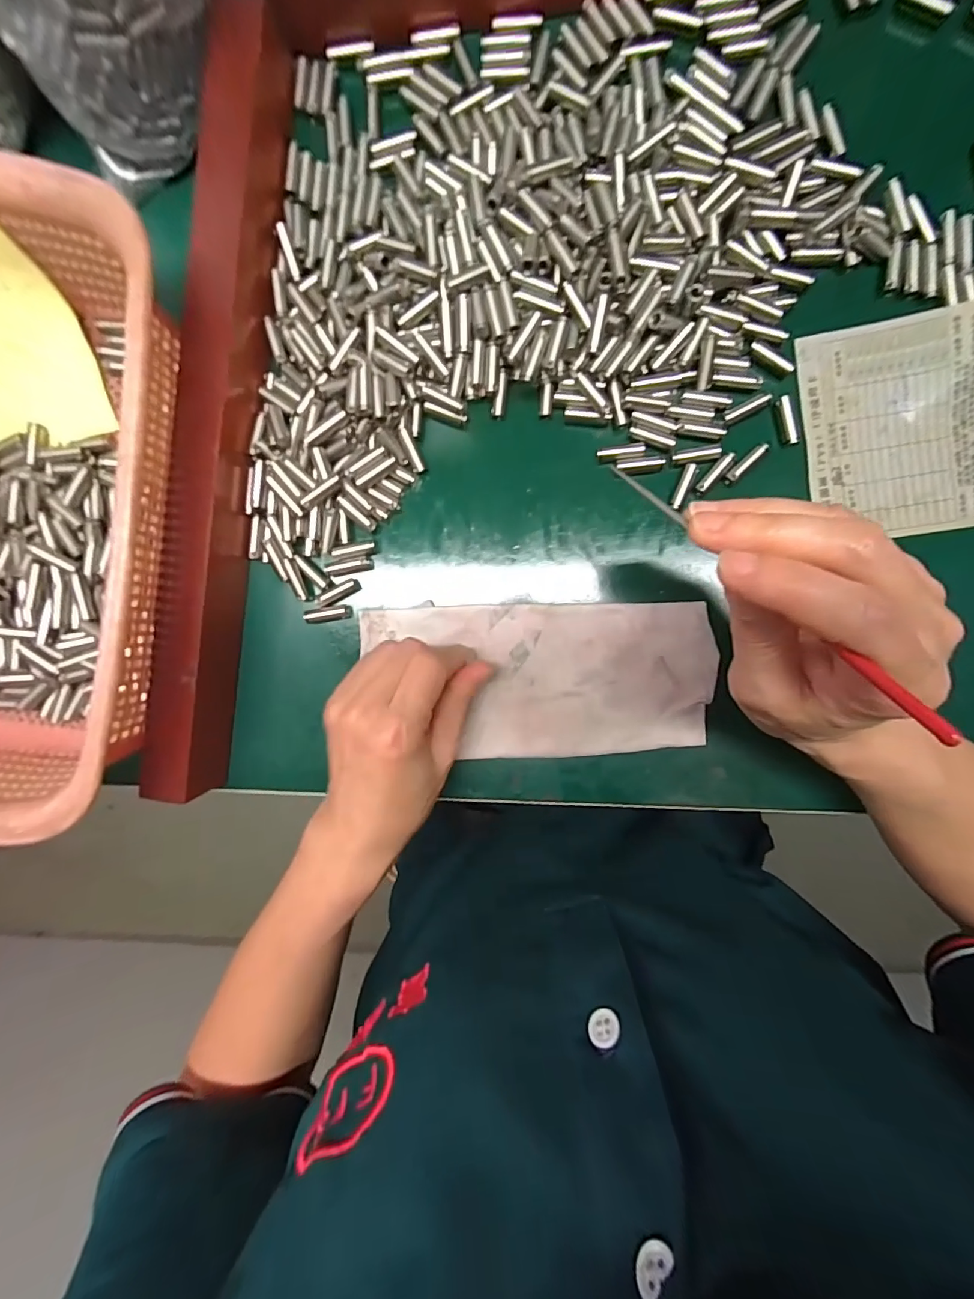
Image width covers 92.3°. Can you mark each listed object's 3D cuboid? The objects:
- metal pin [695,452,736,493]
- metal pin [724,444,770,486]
[{"bbox_3d":[0.121,-0.093,0.246,0.006,0.004,0.025,41,97,0],"label":"metal pin"},{"bbox_3d":[0.136,-0.098,0.243,0.026,0.004,0.006,-43,91,6],"label":"metal pin"}]

